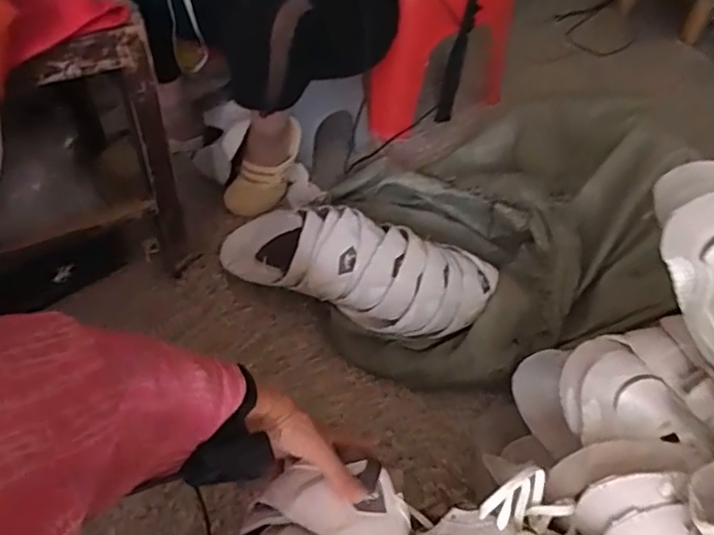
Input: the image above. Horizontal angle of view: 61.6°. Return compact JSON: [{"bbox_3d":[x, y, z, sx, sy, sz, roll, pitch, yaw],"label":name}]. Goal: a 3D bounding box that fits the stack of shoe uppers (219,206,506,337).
[{"bbox_3d":[-0.016,-0.007,0.974,0.463,0.135,0.159,15,47,9],"label":"stack of shoe uppers"}]

